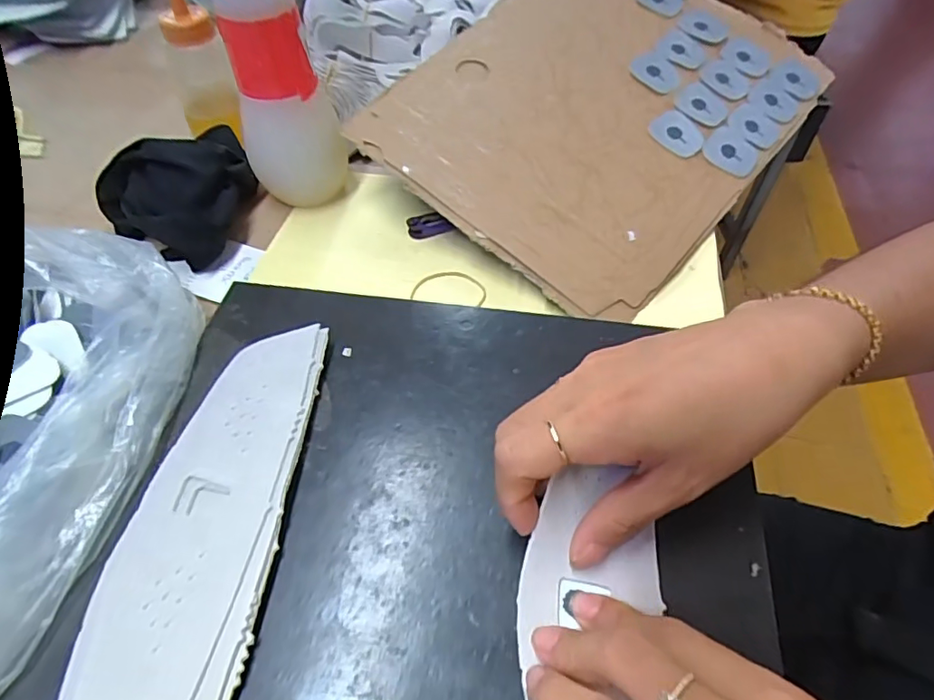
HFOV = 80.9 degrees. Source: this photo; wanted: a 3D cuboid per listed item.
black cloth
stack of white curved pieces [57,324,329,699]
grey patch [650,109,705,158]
[{"bbox_3d":[-0.200,-0.112,0.393,0.106,0.063,0.102,-34,60,-22],"label":"black cloth"},{"bbox_3d":[-0.118,0.083,0.240,0.068,0.008,0.223,4,53,3],"label":"stack of white curved pieces"},{"bbox_3d":[0.157,-0.162,0.409,0.039,0.004,0.034,39,74,-2],"label":"grey patch"}]

